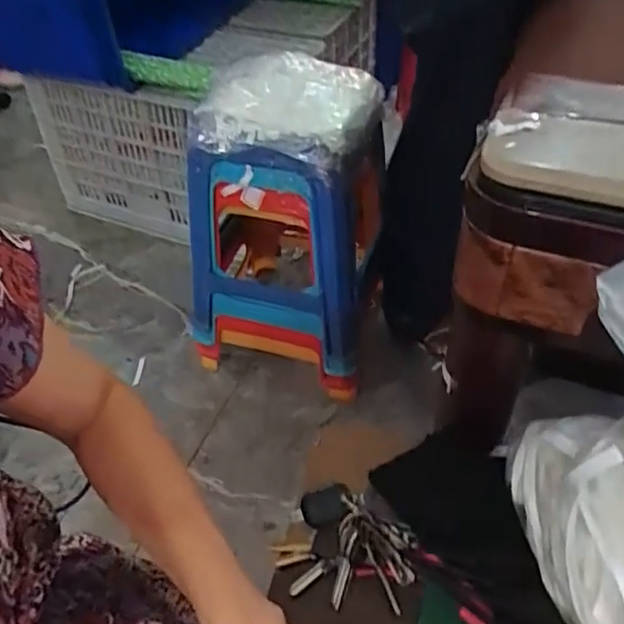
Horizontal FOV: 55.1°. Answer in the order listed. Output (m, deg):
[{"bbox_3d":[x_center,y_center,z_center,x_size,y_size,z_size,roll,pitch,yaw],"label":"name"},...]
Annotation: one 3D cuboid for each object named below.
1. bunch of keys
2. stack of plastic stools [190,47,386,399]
[{"bbox_3d":[0.027,0.186,0.464,0.102,0.029,0.078,24,50,25],"label":"bunch of keys"},{"bbox_3d":[-0.040,-0.151,1.160,0.323,0.530,0.318,11,46,14],"label":"stack of plastic stools"}]

